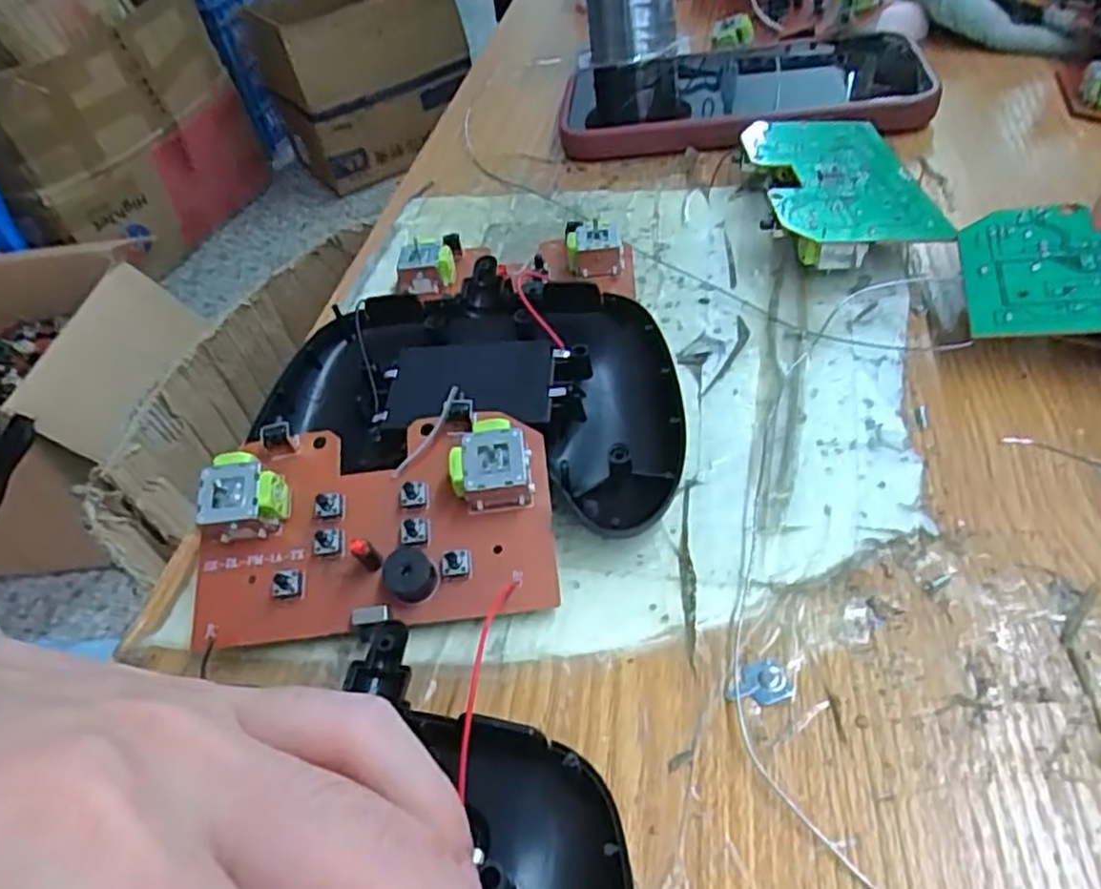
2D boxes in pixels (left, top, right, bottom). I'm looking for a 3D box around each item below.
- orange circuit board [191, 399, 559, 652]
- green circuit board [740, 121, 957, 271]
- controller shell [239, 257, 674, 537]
[{"bbox_3d":[-0.046,0.020,0.197,0.090,0.017,0.054,-6,78,1],"label":"orange circuit board"},{"bbox_3d":[0.102,-0.093,0.286,0.054,0.024,0.090,-10,45,3],"label":"green circuit board"},{"bbox_3d":[-0.022,-0.022,0.234,0.124,0.026,0.088,3,47,15],"label":"controller shell"}]

